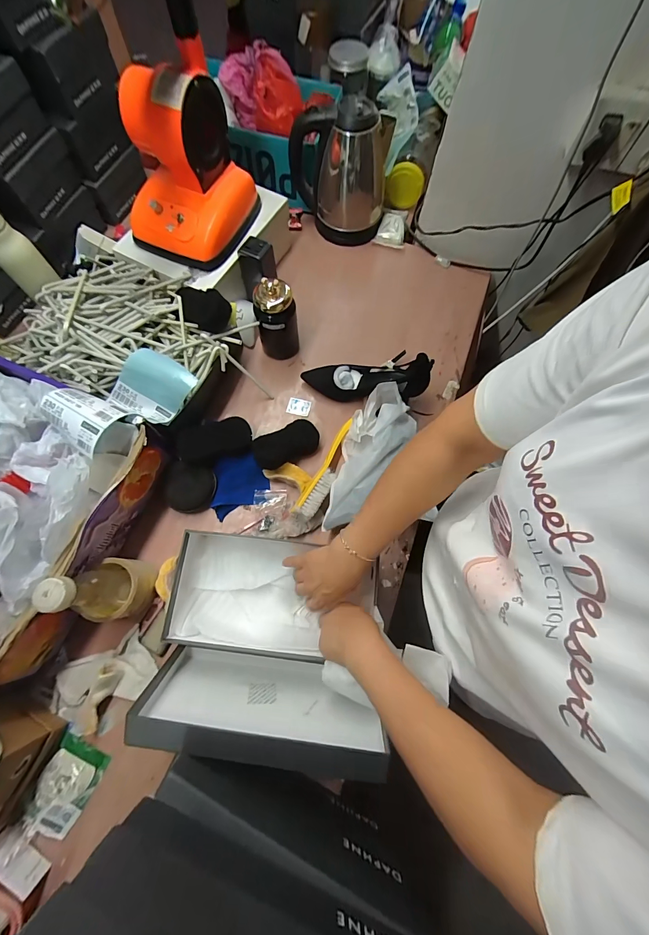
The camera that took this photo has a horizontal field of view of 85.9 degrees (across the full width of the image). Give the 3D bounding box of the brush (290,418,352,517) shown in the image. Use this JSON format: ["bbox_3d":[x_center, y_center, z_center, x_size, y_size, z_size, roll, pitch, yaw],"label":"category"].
[{"bbox_3d":[0.009,0.000,0.631,0.043,0.041,0.203,28,73,7],"label":"brush"}]

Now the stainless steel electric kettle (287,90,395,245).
[{"bbox_3d":[0.033,-0.651,0.764,0.214,0.220,0.162,5,72,0],"label":"stainless steel electric kettle"}]

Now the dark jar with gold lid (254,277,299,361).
[{"bbox_3d":[-0.089,-0.279,0.662,0.077,0.160,0.063,-9,73,-4],"label":"dark jar with gold lid"}]

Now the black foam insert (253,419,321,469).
[{"bbox_3d":[-0.071,-0.041,0.647,0.123,0.030,0.064,-29,75,-10],"label":"black foam insert"}]

